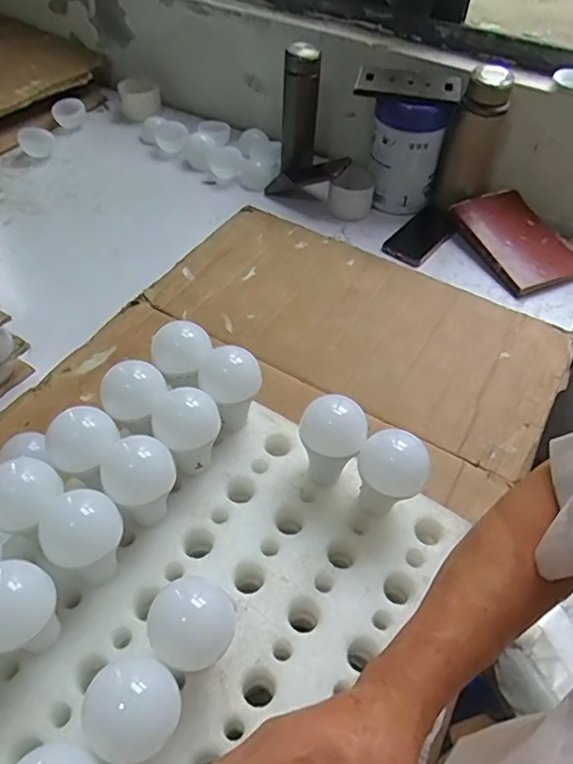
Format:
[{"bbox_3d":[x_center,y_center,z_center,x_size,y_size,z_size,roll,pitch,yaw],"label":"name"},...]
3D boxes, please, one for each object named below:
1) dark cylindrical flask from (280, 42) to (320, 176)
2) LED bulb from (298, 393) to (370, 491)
[{"bbox_3d":[0.024,-0.492,1.060,0.062,0.226,0.049,-3,50,-4],"label":"dark cylindrical flask"},{"bbox_3d":[0.046,0.064,0.583,0.065,0.090,0.057,6,50,4],"label":"LED bulb"}]

